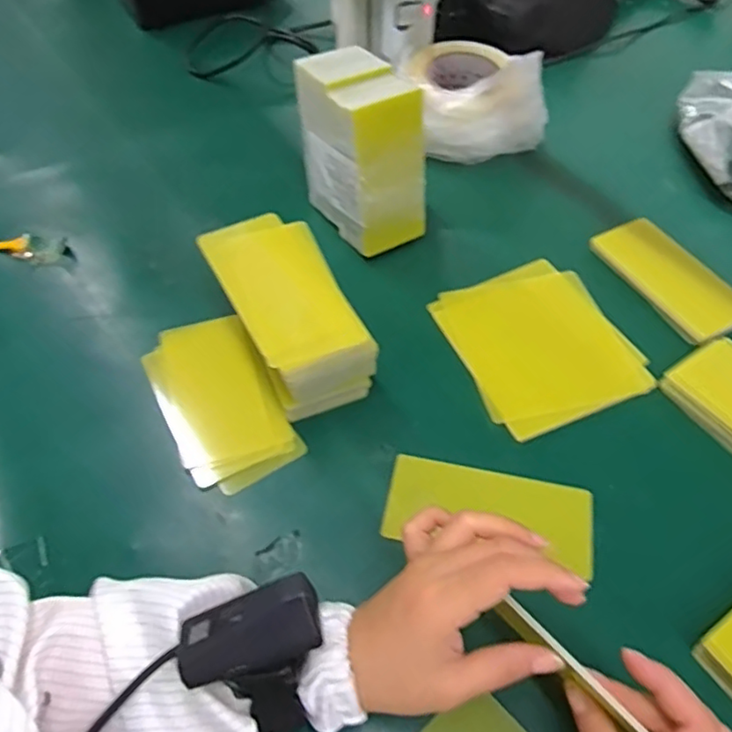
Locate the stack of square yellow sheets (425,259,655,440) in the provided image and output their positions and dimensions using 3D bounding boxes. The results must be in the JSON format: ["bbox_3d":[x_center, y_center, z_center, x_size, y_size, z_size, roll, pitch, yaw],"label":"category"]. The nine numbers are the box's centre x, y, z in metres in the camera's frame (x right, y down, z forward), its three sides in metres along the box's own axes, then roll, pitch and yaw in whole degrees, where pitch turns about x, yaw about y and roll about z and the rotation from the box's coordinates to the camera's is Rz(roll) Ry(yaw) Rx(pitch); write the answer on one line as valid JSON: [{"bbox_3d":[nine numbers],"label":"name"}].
[{"bbox_3d":[0.149,-0.022,0.529,0.145,0.006,0.160,-20,56,-14],"label":"stack of square yellow sheets"}]

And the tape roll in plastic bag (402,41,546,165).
[{"bbox_3d":[0.115,-0.307,0.680,0.137,0.076,0.143,0,53,0],"label":"tape roll in plastic bag"}]

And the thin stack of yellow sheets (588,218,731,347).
[{"bbox_3d":[0.286,-0.084,0.571,0.078,0.008,0.146,-24,58,-13],"label":"thin stack of yellow sheets"}]

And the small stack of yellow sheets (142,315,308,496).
[{"bbox_3d":[-0.117,0.026,0.486,0.087,0.011,0.155,-24,57,-16],"label":"small stack of yellow sheets"}]

